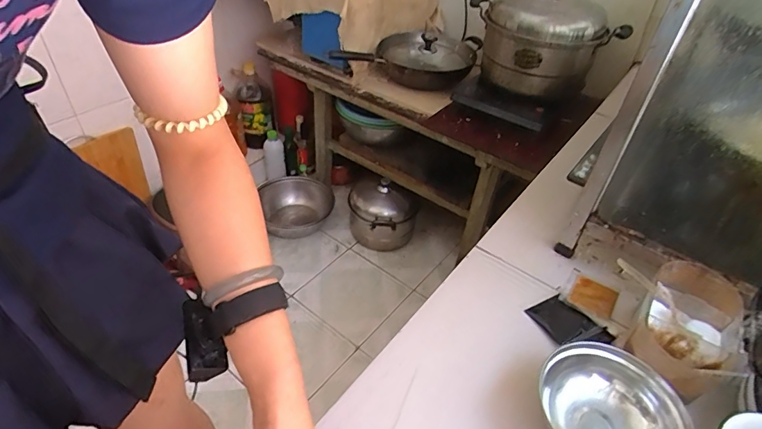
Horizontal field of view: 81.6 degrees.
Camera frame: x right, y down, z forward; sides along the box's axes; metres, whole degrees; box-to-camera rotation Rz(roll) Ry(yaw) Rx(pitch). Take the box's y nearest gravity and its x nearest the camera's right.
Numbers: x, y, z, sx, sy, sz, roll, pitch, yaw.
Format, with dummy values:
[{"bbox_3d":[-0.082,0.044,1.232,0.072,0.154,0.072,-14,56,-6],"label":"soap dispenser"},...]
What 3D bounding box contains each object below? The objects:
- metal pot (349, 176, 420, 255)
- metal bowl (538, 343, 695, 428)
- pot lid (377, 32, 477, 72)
[{"bbox_3d":[0.003,0.007,1.646,0.255,0.235,0.228,6,41,2],"label":"metal pot"},{"bbox_3d":[0.233,0.211,0.460,0.129,0.065,0.145,-18,46,-23],"label":"metal bowl"},{"bbox_3d":[0.165,-0.563,1.518,0.319,0.071,0.282,-21,47,-26],"label":"pot lid"}]

